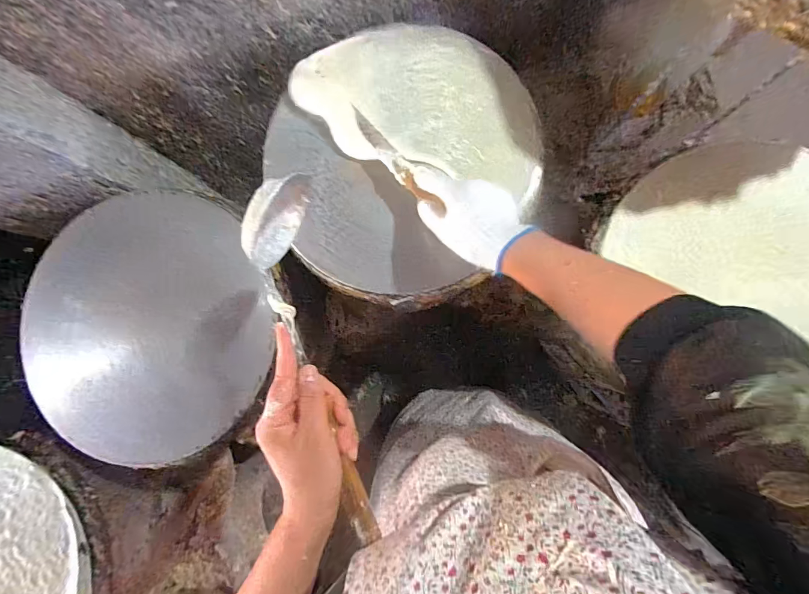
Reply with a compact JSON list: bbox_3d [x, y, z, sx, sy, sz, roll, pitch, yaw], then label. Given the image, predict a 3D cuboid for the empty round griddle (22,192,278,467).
[{"bbox_3d":[-0.378,0.045,0.550,0.364,0.027,0.371,0,85,5],"label":"empty round griddle"}]

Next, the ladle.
[{"bbox_3d":[-0.081,0.055,0.334,0.054,0.093,0.332,-17,83,3],"label":"ladle"}]

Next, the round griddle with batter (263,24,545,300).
[{"bbox_3d":[-0.010,-0.201,0.524,0.363,0.037,0.379,0,85,5],"label":"round griddle with batter"}]

